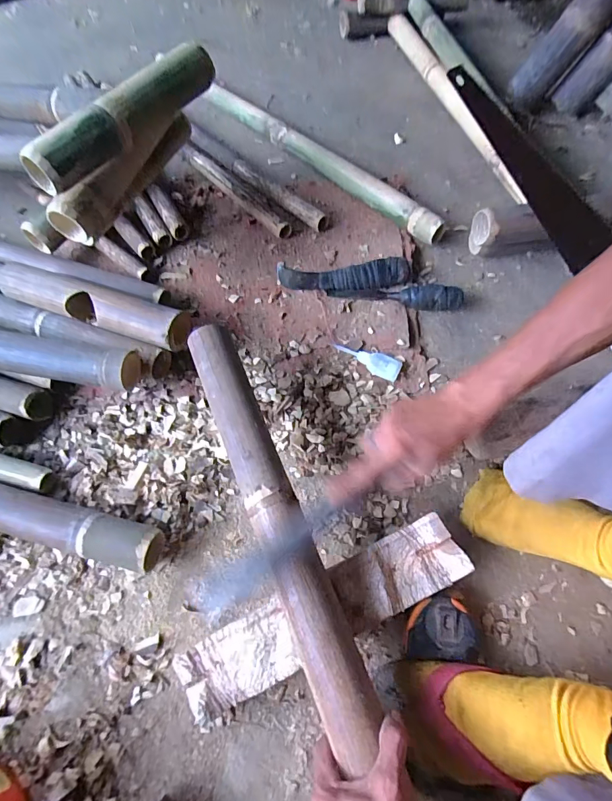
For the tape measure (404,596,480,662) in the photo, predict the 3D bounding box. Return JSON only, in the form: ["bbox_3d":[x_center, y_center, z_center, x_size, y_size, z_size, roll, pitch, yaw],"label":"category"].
[{"bbox_3d":[0.138,0.238,0.431,0.070,0.031,0.057,3,63,2],"label":"tape measure"}]

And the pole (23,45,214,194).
[{"bbox_3d":[-0.217,-0.355,0.506,0.042,0.052,0.283,32,67,15],"label":"pole"}]

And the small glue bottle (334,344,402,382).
[{"bbox_3d":[0.088,-0.059,0.595,0.097,0.012,0.032,20,65,10],"label":"small glue bottle"}]

